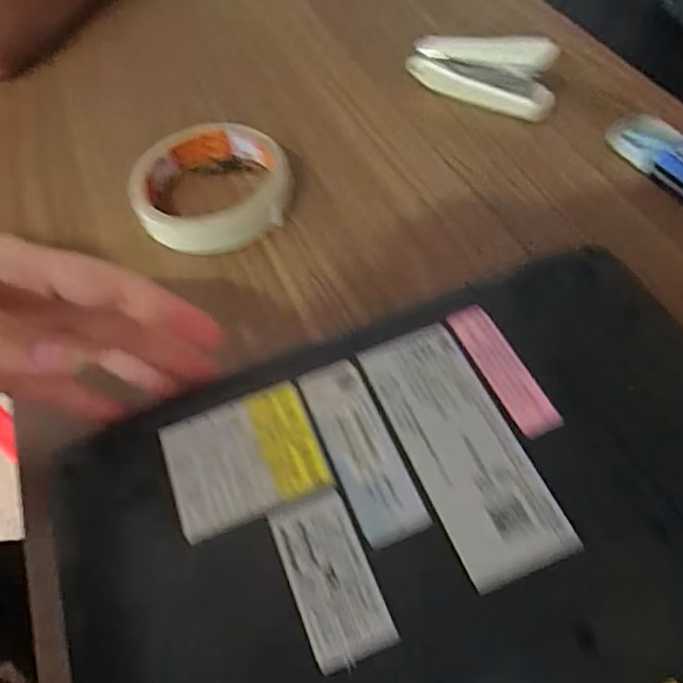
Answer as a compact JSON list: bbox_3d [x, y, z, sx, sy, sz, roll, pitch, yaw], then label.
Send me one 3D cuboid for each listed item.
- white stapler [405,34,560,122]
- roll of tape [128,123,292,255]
[{"bbox_3d":[0.088,-0.172,0.368,0.092,0.046,0.016,26,62,21],"label":"white stapler"},{"bbox_3d":[-0.075,-0.091,0.341,0.087,0.028,0.083,-3,56,4],"label":"roll of tape"}]

